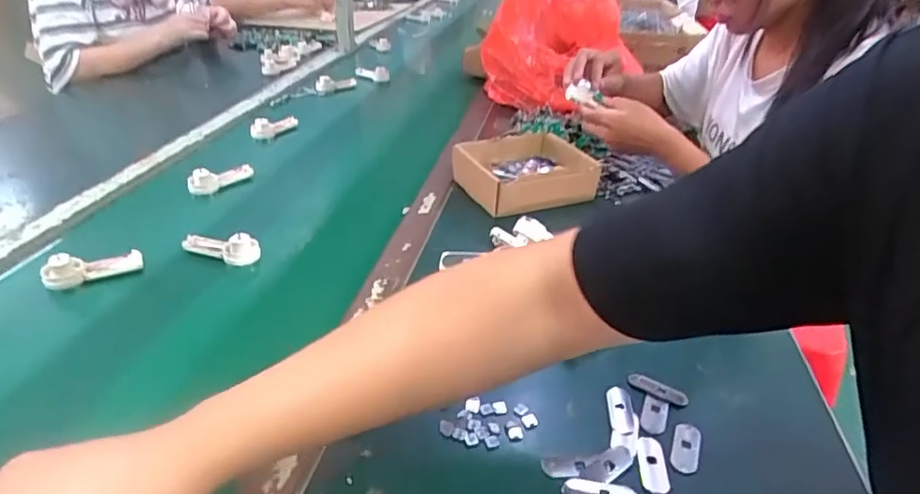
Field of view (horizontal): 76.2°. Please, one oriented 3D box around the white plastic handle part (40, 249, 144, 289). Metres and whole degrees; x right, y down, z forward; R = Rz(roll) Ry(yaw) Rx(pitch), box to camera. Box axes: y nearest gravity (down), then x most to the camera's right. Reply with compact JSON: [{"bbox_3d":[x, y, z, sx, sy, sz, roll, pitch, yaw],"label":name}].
[{"bbox_3d":[-0.391,0.020,0.626,0.092,0.031,0.021,-13,34,-23],"label":"white plastic handle part"}]

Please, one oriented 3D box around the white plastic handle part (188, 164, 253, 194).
[{"bbox_3d":[-0.340,-0.103,0.836,0.029,0.037,0.090,26,38,34],"label":"white plastic handle part"}]

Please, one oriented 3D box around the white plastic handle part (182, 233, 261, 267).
[{"bbox_3d":[-0.277,-0.001,0.674,0.093,0.036,0.031,11,32,15],"label":"white plastic handle part"}]

